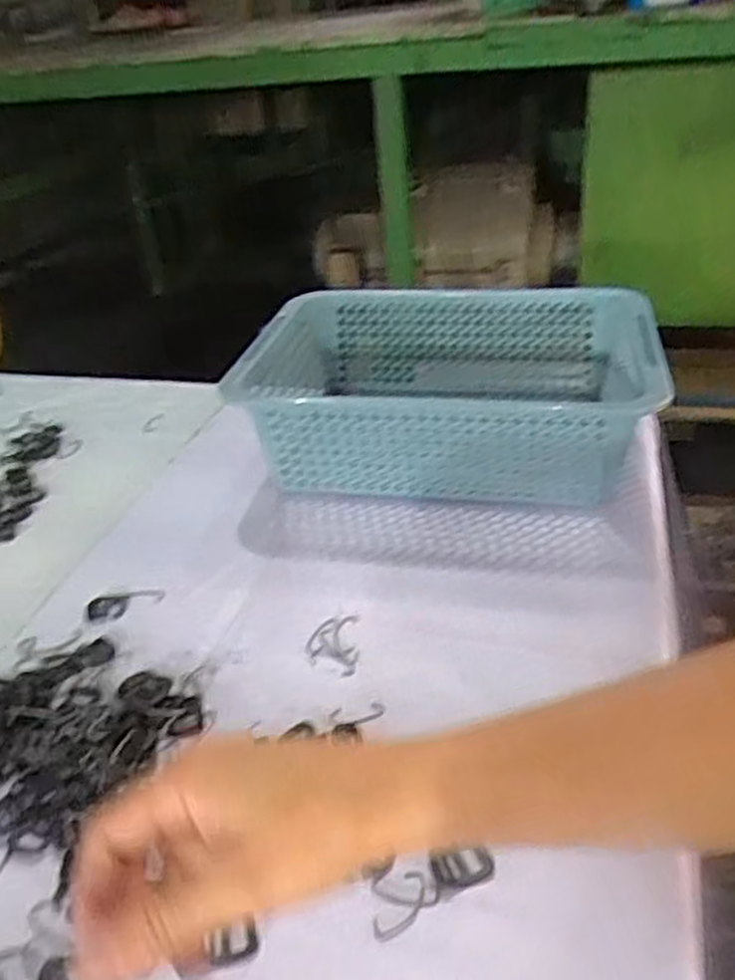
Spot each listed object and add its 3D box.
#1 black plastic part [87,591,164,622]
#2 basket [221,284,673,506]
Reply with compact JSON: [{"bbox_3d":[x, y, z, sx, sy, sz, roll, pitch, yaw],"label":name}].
[{"bbox_3d":[-0.197,0.091,0.630,0.060,0.004,0.031,-13,35,-14],"label":"black plastic part"},{"bbox_3d":[0.082,-0.102,0.794,0.374,0.125,0.281,3,34,10],"label":"basket"}]

